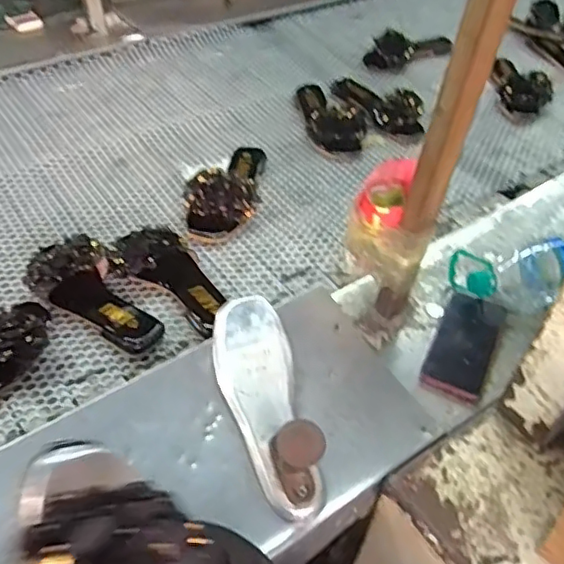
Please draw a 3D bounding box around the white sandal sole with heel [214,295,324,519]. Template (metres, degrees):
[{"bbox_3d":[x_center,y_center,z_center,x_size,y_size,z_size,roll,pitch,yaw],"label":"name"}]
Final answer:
[{"bbox_3d":[-0.021,0.115,0.648,0.086,0.093,0.261,-6,46,-11],"label":"white sandal sole with heel"}]

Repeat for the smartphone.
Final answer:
[{"bbox_3d":[0.239,0.077,0.767,0.072,0.014,0.168,23,50,16],"label":"smartphone"}]

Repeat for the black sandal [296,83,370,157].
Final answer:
[{"bbox_3d":[0.096,-0.338,1.163,0.099,0.066,0.230,-6,48,-9],"label":"black sandal"}]

